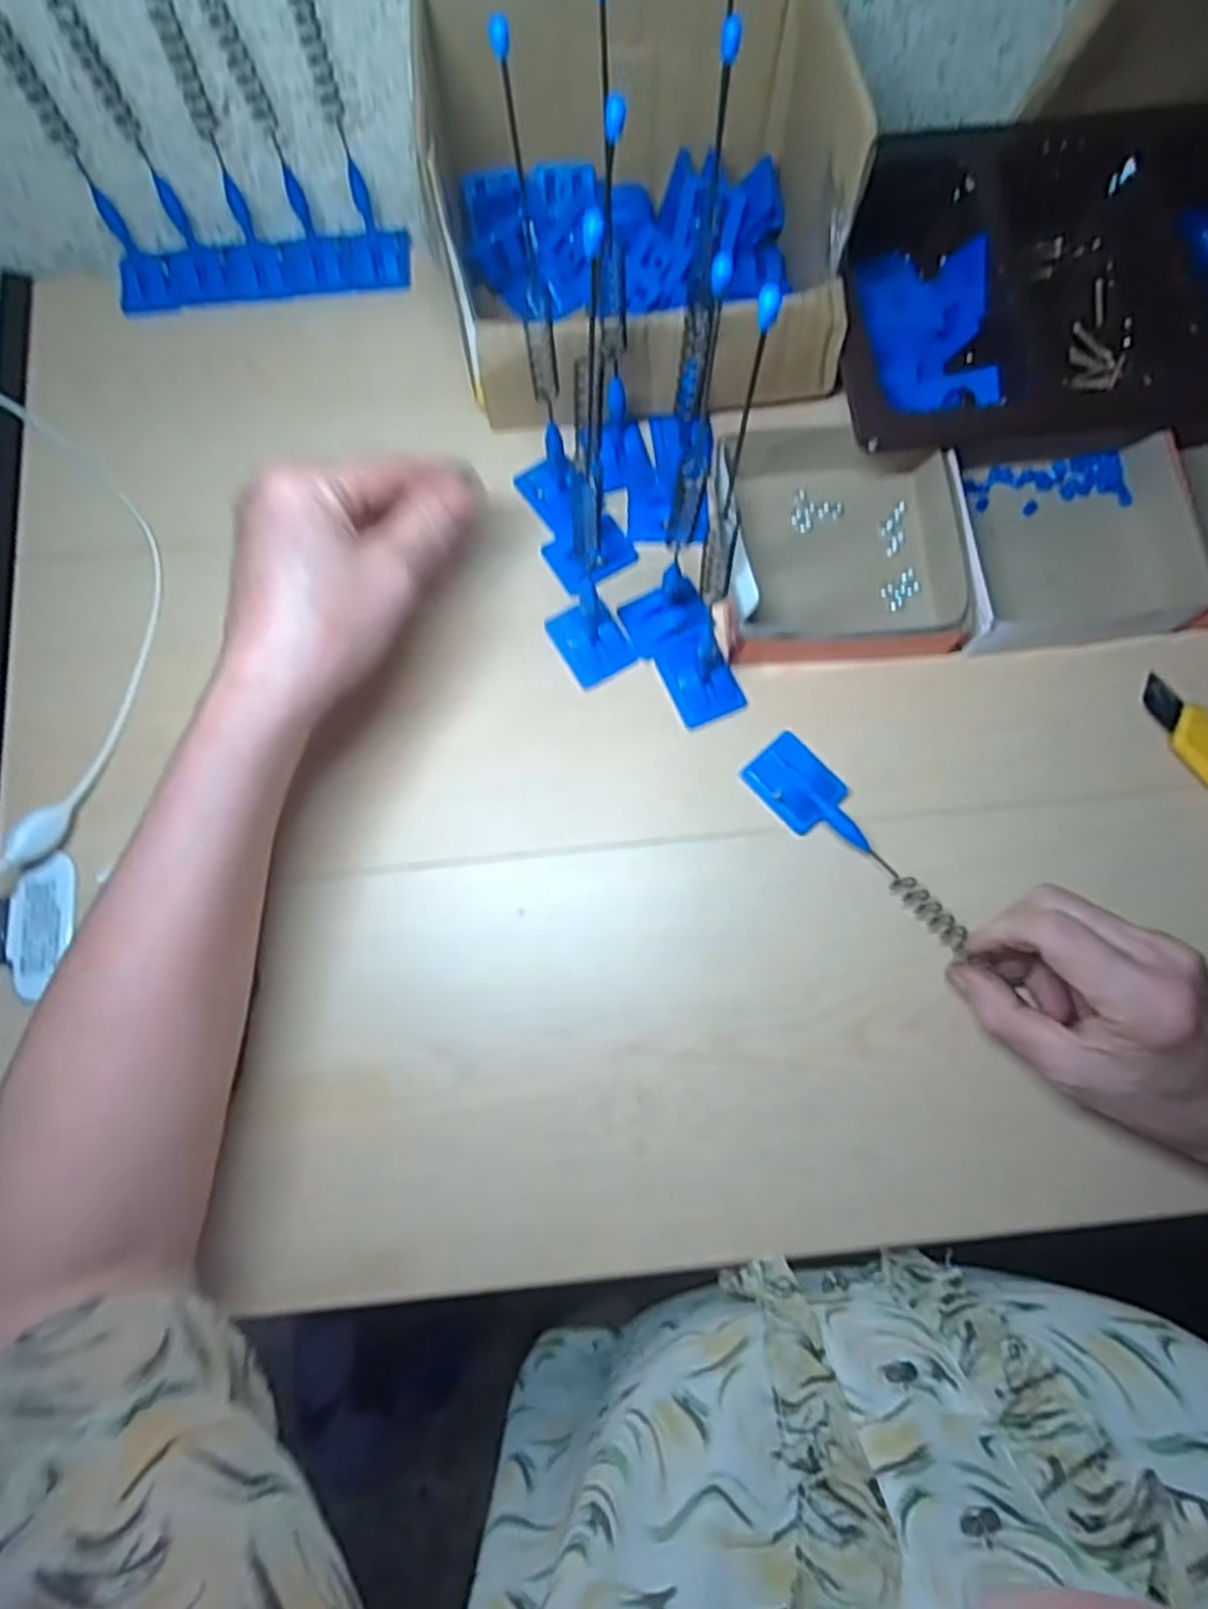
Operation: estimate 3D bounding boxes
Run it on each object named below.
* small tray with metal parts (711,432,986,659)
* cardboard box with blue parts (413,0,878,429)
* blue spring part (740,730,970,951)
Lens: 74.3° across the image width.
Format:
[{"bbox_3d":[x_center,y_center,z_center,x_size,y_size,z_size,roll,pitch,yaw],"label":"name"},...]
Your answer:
[{"bbox_3d":[0.124,-0.142,0.427,0.126,0.038,0.139,-2,78,1],"label":"small tray with metal parts"},{"bbox_3d":[0.016,-0.312,0.417,0.199,0.111,0.174,-6,78,0],"label":"cardboard box with blue parts"},{"bbox_3d":[0.123,0.018,0.388,0.033,0.013,0.129,-41,75,-7],"label":"blue spring part"}]

